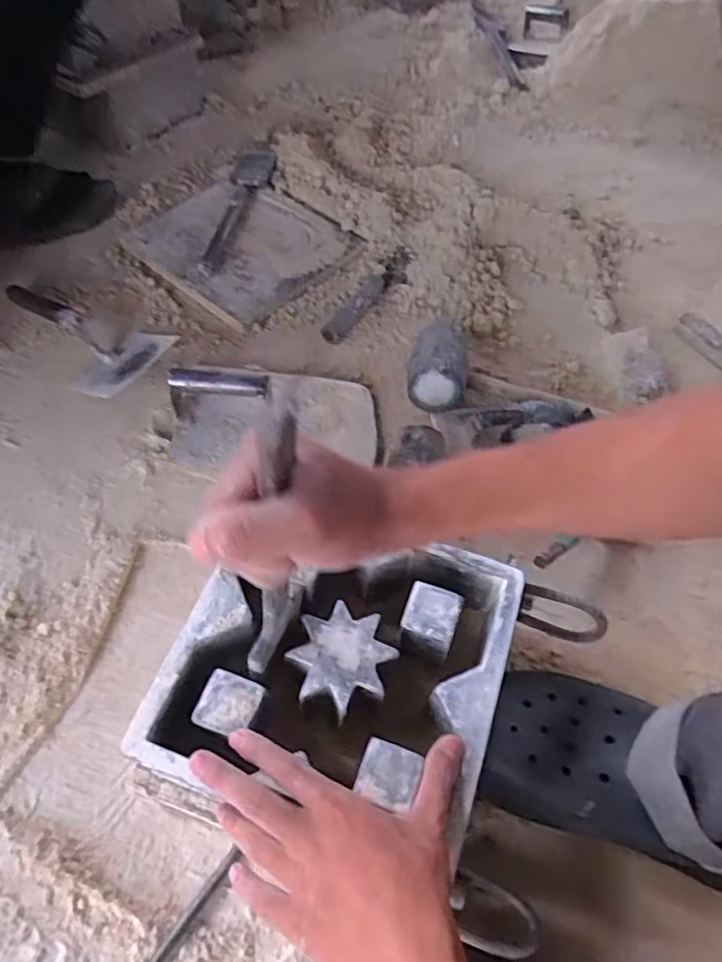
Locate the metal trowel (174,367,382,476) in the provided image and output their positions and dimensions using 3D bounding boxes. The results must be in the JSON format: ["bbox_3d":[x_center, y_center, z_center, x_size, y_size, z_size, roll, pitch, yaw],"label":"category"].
[{"bbox_3d":[-0.092,-0.085,0.672,0.222,0.070,0.149,7,58,1],"label":"metal trowel"}]

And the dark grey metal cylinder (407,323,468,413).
[{"bbox_3d":[0.091,-0.131,0.722,0.069,0.072,0.102,7,58,2],"label":"dark grey metal cylinder"}]

